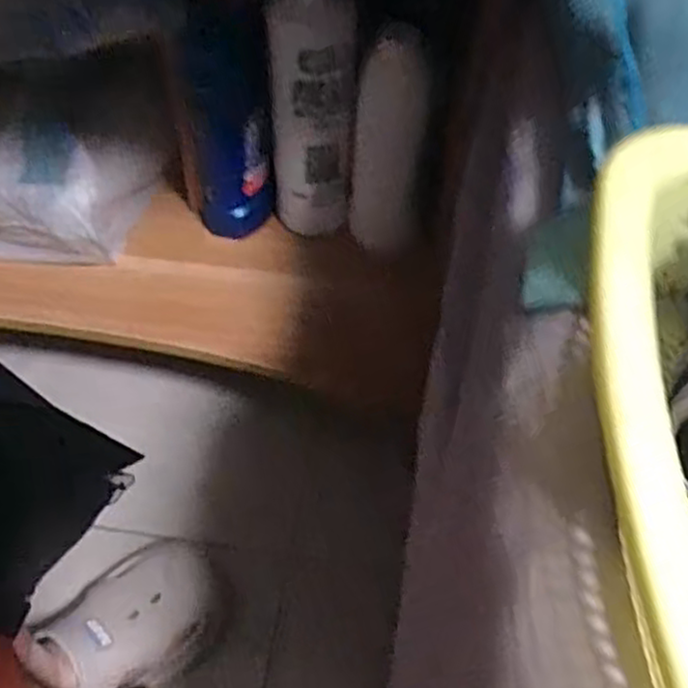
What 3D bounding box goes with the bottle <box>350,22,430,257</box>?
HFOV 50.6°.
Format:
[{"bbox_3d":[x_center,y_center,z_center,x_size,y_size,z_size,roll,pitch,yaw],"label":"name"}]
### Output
[{"bbox_3d":[0.038,-0.169,0.647,0.065,0.193,0.055,6,54,4],"label":"bottle"}]

